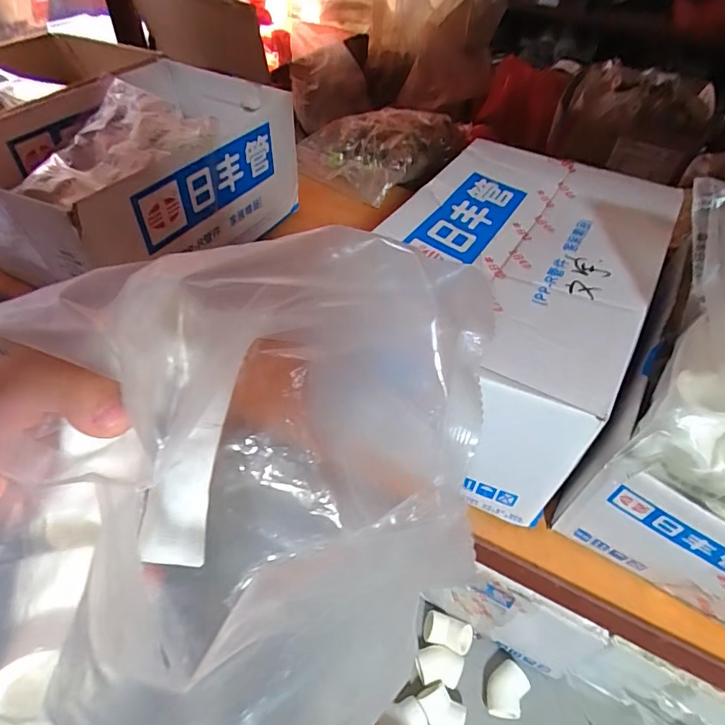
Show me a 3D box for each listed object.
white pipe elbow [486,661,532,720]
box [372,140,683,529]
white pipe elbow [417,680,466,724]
[{"bbox_3d":[0.161,0.373,0.539,0.042,0.035,0.056,29,51,19],"label":"white pipe elbow"},{"bbox_3d":[0.118,-0.054,0.416,0.195,0.135,0.311,25,50,16],"label":"box"},{"bbox_3d":[0.087,0.385,0.523,0.037,0.027,0.055,-29,57,-29],"label":"white pipe elbow"}]

